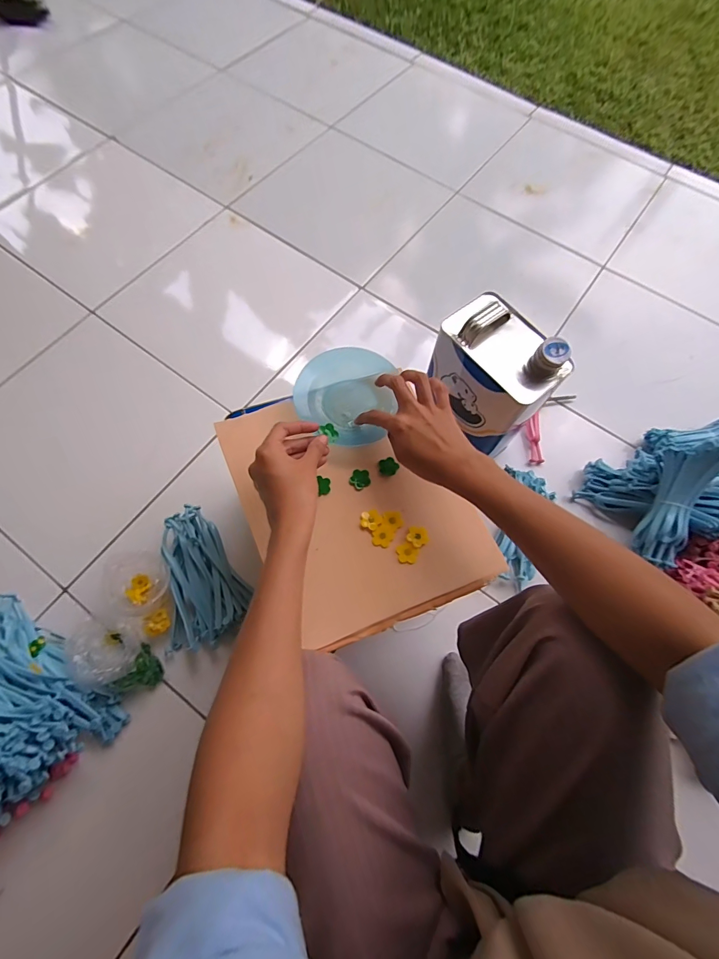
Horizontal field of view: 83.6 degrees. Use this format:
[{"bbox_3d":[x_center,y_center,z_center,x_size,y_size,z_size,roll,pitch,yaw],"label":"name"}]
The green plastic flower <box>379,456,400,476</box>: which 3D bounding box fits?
[{"bbox_3d":[0.034,-0.015,0.467,0.022,0.004,0.022,-22,72,-10],"label":"green plastic flower"}]

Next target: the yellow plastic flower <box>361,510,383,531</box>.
[{"bbox_3d":[0.013,0.044,0.445,0.022,0.004,0.022,1,70,-2],"label":"yellow plastic flower"}]

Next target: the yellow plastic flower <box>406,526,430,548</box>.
[{"bbox_3d":[0.065,0.063,0.444,0.024,0.006,0.024,1,70,-2],"label":"yellow plastic flower"}]

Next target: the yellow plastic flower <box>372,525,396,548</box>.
[{"bbox_3d":[0.025,0.062,0.441,0.022,0.004,0.024,1,70,-2],"label":"yellow plastic flower"}]

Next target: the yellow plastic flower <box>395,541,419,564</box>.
[{"bbox_3d":[0.052,0.079,0.433,0.023,0.004,0.023,-18,66,12],"label":"yellow plastic flower"}]

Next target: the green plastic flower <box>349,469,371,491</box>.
[{"bbox_3d":[0.000,0.000,0.462,0.023,0.004,0.023,-19,71,-9],"label":"green plastic flower"}]

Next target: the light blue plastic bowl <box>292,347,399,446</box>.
[{"bbox_3d":[-0.019,-0.100,0.481,0.112,0.019,0.113,8,85,-4],"label":"light blue plastic bowl"}]

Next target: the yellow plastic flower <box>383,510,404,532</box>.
[{"bbox_3d":[0.037,0.045,0.445,0.021,0.004,0.022,1,70,-2],"label":"yellow plastic flower"}]

